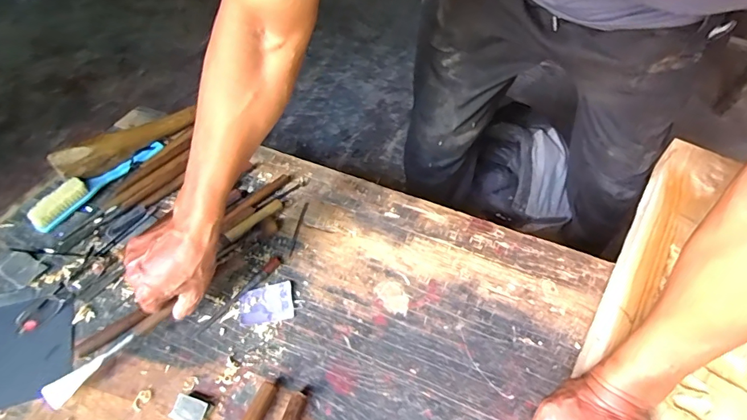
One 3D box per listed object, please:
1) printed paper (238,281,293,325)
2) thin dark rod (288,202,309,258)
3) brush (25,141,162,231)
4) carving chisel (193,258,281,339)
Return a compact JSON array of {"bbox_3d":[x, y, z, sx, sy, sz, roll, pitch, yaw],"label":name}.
[{"bbox_3d":[-0.147,0.128,0.600,0.072,0.006,0.052,-10,51,-9],"label":"printed paper"},{"bbox_3d":[-0.118,0.028,0.684,0.007,0.004,0.106,8,50,5],"label":"thin dark rod"},{"bbox_3d":[-0.446,-0.051,0.721,0.041,0.035,0.230,33,57,24],"label":"brush"},{"bbox_3d":[-0.186,0.116,0.605,0.019,0.009,0.150,33,57,24],"label":"carving chisel"}]

